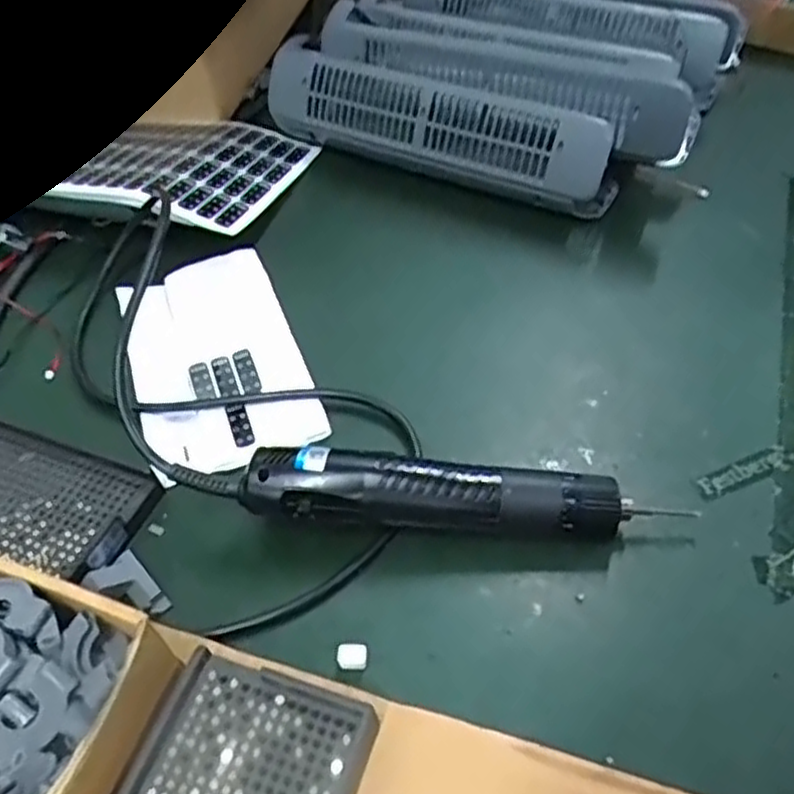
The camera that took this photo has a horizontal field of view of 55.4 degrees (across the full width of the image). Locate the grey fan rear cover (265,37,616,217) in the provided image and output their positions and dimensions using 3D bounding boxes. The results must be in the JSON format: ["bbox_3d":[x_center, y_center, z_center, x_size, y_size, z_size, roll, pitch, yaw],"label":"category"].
[{"bbox_3d":[0.029,-0.222,0.623,0.304,0.084,0.047,25,19,20],"label":"grey fan rear cover"}]

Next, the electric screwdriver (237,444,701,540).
[{"bbox_3d":[0.034,0.057,0.408,0.226,0.041,0.039,4,50,5],"label":"electric screwdriver"}]

